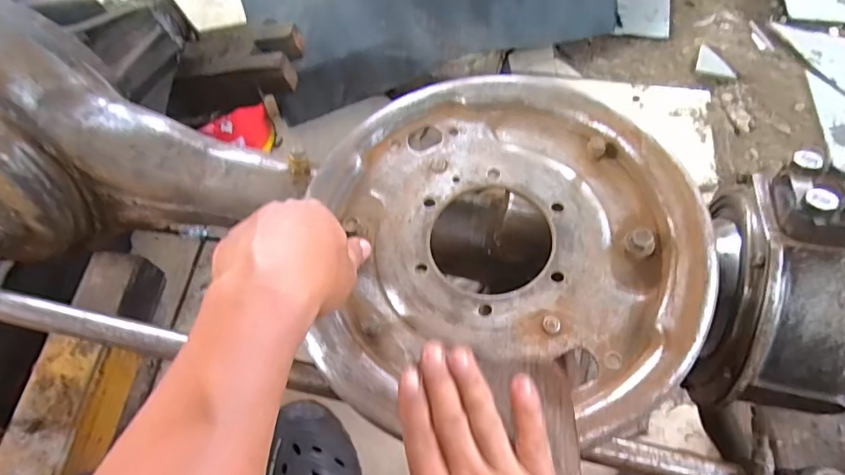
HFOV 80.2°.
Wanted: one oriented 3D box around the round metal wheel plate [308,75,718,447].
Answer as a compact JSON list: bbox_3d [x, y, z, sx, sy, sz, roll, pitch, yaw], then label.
[{"bbox_3d":[0.060,-0.007,0.375,0.268,0.043,0.277,-4,65,-1],"label":"round metal wheel plate"}]

